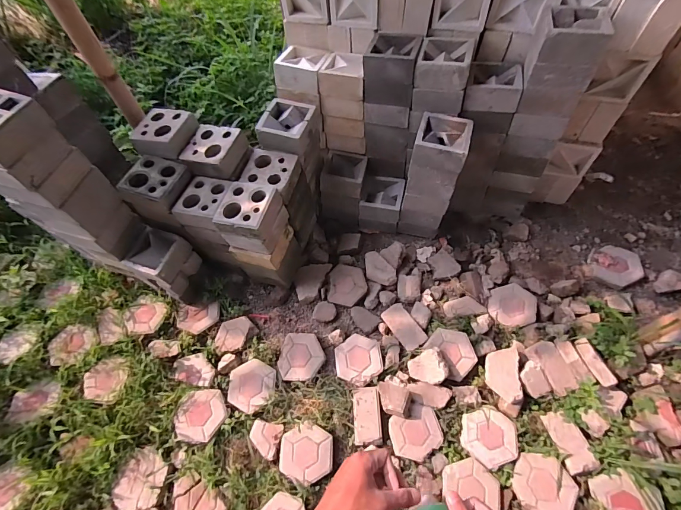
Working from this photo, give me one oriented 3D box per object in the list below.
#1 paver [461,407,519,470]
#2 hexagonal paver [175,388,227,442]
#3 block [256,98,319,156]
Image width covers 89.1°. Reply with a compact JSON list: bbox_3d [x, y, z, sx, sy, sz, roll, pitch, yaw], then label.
[{"bbox_3d":[0.574,0.700,1.340,0.205,0.035,0.198,-22,60,-10],"label":"paver"},{"bbox_3d":[-0.560,0.645,1.399,0.187,0.034,0.193,12,60,10],"label":"hexagonal paver"},{"bbox_3d":[-0.227,-0.551,1.479,0.220,0.090,0.215,11,60,10],"label":"block"}]

